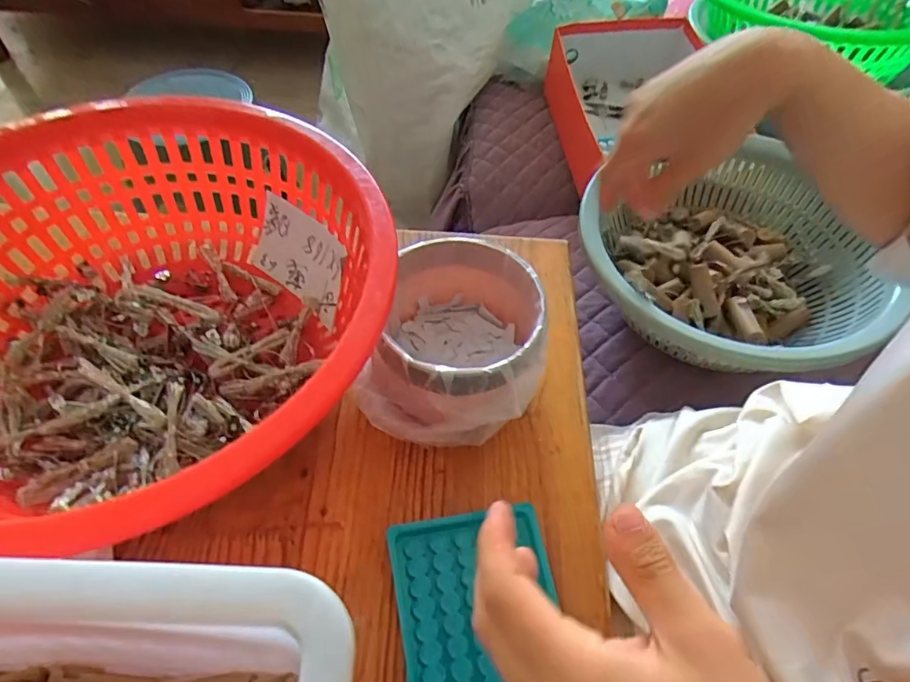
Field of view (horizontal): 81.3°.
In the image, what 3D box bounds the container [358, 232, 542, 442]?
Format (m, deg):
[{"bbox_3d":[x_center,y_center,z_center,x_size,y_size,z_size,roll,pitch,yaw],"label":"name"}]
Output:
[{"bbox_3d":[0.002,0.004,0.375,0.117,0.087,0.128,14,53,7],"label":"container"}]

